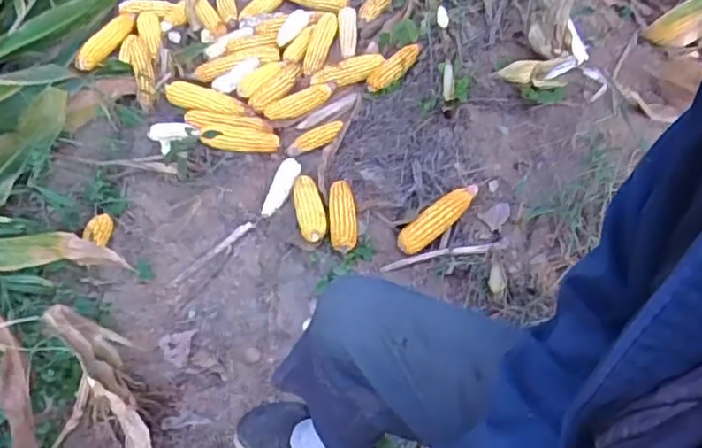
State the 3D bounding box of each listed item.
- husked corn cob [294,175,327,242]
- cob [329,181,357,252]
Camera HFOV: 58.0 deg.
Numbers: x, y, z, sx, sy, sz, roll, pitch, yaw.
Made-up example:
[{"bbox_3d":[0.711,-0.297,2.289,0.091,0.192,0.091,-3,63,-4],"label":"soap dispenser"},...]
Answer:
[{"bbox_3d":[-0.088,-0.037,1.325,0.059,0.040,0.174,-15,48,0],"label":"husked corn cob"},{"bbox_3d":[-0.019,-0.022,1.277,0.057,0.056,0.164,-10,48,3],"label":"cob"}]

